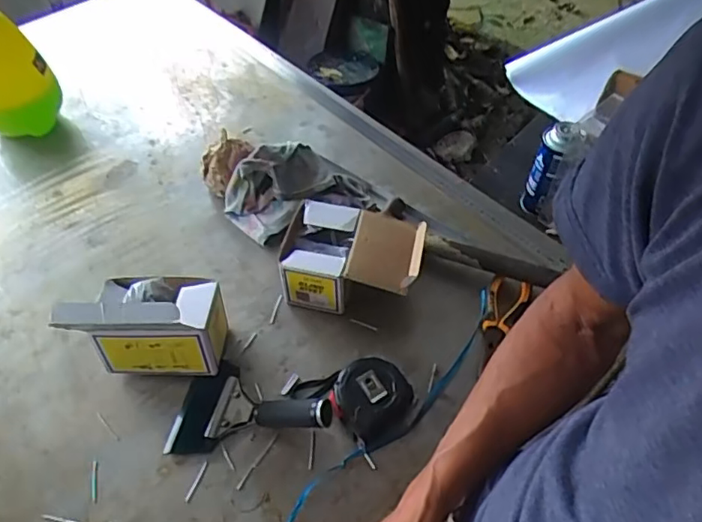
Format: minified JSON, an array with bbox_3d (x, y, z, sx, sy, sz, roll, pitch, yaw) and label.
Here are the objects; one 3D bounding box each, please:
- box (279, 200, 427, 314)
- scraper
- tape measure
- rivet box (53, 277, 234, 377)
[{"bbox_3d":[0.003,0.000,0.732,0.165,0.086,0.113,9,52,7],"label":"box"},{"bbox_3d":[-0.107,0.159,0.632,0.179,0.030,0.100,-6,50,17],"label":"scraper"},{"bbox_3d":[0.023,0.152,0.639,0.085,0.043,0.086,0,51,0],"label":"tape measure"},{"bbox_3d":[-0.215,0.060,0.631,0.135,0.168,0.111,-1,51,-1],"label":"rivet box"}]

